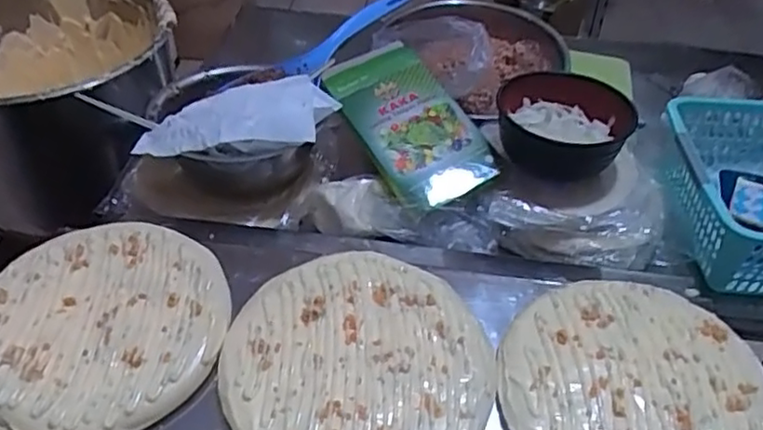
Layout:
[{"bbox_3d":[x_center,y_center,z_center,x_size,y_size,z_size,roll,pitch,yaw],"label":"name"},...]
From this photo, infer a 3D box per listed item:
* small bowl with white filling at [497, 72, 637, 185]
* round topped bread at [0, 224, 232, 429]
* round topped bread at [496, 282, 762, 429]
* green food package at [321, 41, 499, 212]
[{"bbox_3d":[0.194,-0.095,0.699,0.137,0.066,0.127,11,44,9],"label":"small bowl with white filling"},{"bbox_3d":[-0.224,0.089,0.525,0.192,0.032,0.195,15,46,14],"label":"round topped bread"},{"bbox_3d":[0.191,0.129,0.484,0.191,0.014,0.191,-1,48,1],"label":"round topped bread"},{"bbox_3d":[0.031,-0.108,0.720,0.115,0.032,0.217,-31,70,-7],"label":"green food package"}]

